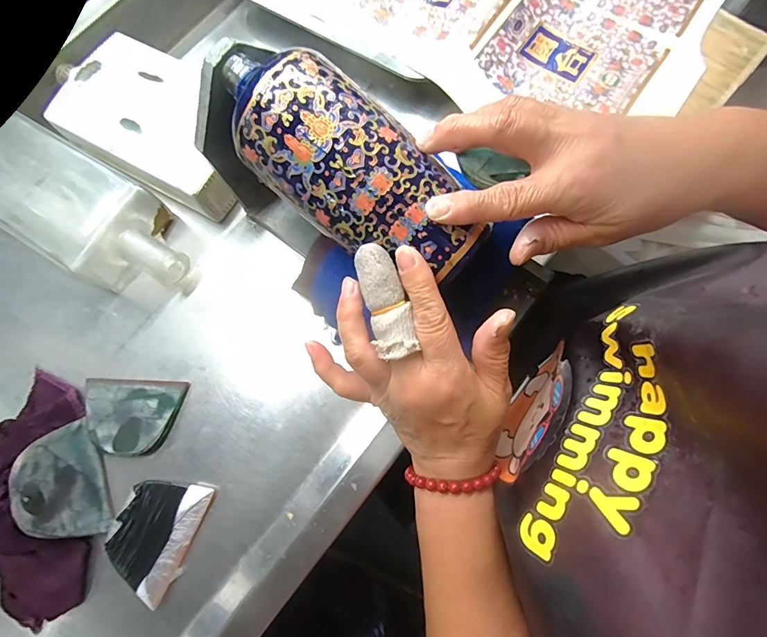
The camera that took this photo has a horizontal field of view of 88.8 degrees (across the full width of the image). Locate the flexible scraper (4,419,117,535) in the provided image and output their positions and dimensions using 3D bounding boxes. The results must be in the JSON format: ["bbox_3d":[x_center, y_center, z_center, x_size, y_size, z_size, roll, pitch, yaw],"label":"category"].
[{"bbox_3d":[-0.245,0.126,0.294,0.055,0.005,0.083,-15,80,-34],"label":"flexible scraper"}]

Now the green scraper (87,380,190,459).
[{"bbox_3d":[-0.205,0.079,0.315,0.082,0.008,0.058,3,78,1],"label":"green scraper"}]

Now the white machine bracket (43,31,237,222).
[{"bbox_3d":[-0.199,-0.174,0.355,0.184,0.048,0.111,30,80,6],"label":"white machine bracket"}]

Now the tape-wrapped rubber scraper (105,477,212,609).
[{"bbox_3d":[-0.174,0.163,0.296,0.060,0.009,0.081,18,79,4],"label":"tape-wrapped rubber scraper"}]

